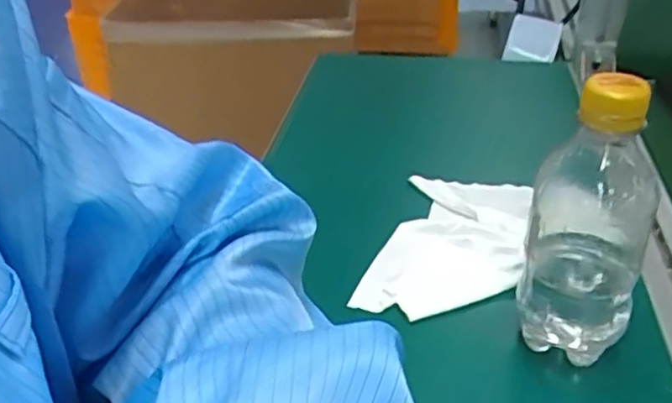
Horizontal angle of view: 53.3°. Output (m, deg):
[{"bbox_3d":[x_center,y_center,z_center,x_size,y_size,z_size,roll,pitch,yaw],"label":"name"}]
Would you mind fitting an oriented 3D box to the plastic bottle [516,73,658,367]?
[{"bbox_3d":[0.140,0.011,0.369,0.061,0.167,0.054,12,35,21],"label":"plastic bottle"}]

